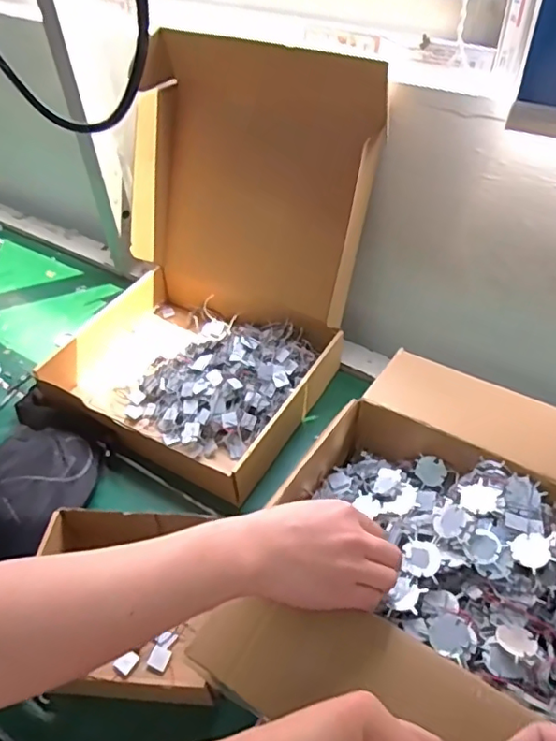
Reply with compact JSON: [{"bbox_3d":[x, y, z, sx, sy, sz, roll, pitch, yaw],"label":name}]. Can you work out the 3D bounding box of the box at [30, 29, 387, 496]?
[{"bbox_3d":[-0.105,-0.127,0.793,0.371,0.389,0.422,23,52,24],"label":"box"}]

